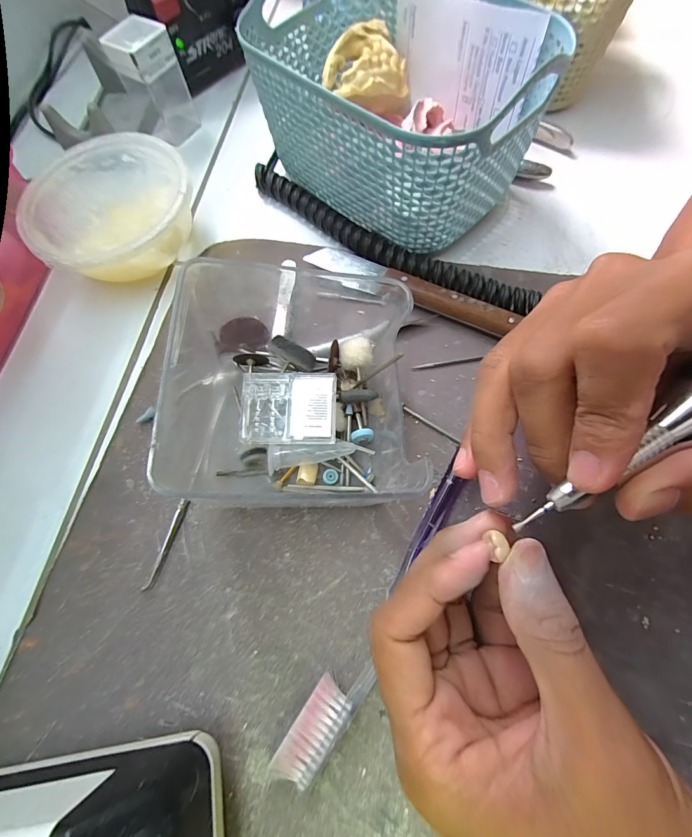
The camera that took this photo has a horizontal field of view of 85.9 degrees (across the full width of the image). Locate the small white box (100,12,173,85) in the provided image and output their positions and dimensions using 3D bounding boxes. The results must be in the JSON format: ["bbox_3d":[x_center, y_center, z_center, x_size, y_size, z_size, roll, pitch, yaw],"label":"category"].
[{"bbox_3d":[-0.144,-0.256,0.257,0.035,0.017,0.035,31,74,14],"label":"small white box"}]

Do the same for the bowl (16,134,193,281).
[{"bbox_3d":[-0.143,-0.125,0.239,0.098,0.041,0.100,-1,69,2],"label":"bowl"}]

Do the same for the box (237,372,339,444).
[{"bbox_3d":[-0.028,-0.006,0.179,0.046,0.013,0.035,1,69,3],"label":"box"}]

